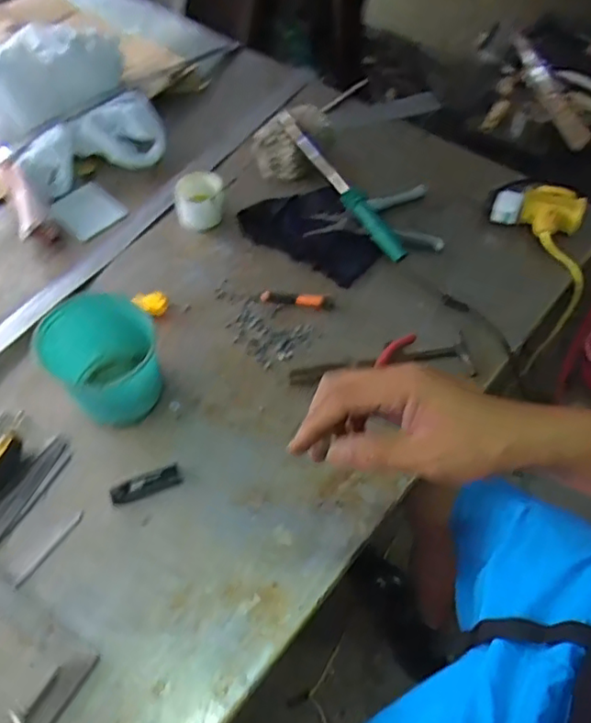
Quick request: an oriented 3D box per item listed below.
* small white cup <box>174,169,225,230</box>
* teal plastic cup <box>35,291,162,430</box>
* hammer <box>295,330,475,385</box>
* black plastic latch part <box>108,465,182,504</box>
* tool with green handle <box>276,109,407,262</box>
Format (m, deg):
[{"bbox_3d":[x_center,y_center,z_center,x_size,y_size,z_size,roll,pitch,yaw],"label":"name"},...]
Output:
[{"bbox_3d":[-0.136,-0.231,0.878,0.069,0.067,0.060,-9,57,-6],"label":"small white cup"},{"bbox_3d":[-0.221,0.000,0.704,0.120,0.099,0.122,0,56,0],"label":"teal plastic cup"},{"bbox_3d":[0.105,0.005,0.741,0.223,0.025,0.049,-8,57,-5],"label":"hammer"},{"bbox_3d":[-0.164,0.134,0.669,0.075,0.012,0.025,-17,58,-12],"label":"black plastic latch part"},{"bbox_3d":[0.062,-0.253,0.870,0.027,0.030,0.290,-30,73,-19],"label":"tool with green handle"}]

